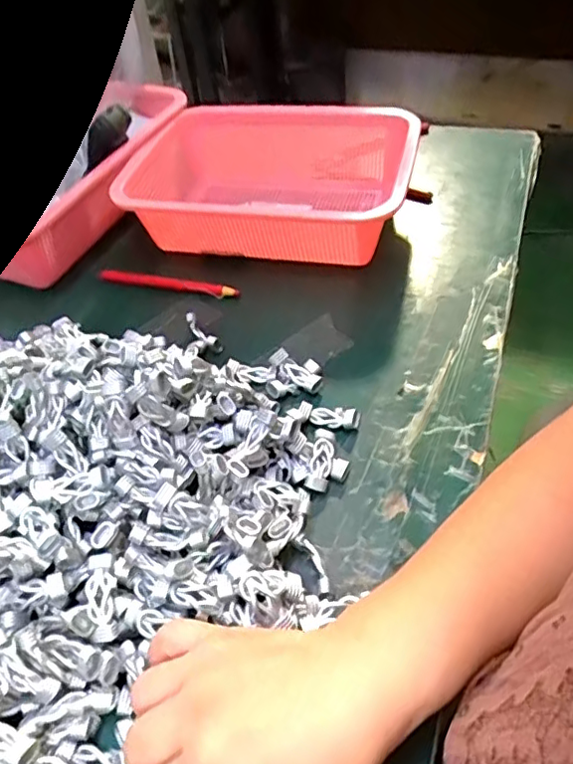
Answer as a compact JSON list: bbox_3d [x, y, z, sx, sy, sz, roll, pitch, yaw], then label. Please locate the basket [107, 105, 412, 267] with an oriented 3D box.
[{"bbox_3d":[-0.006,-0.202,0.573,0.248,0.085,0.174,7,50,12],"label":"basket"}]

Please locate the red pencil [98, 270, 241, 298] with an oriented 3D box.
[{"bbox_3d":[-0.110,-0.093,0.539,0.135,0.008,0.012,11,51,14],"label":"red pencil"}]

